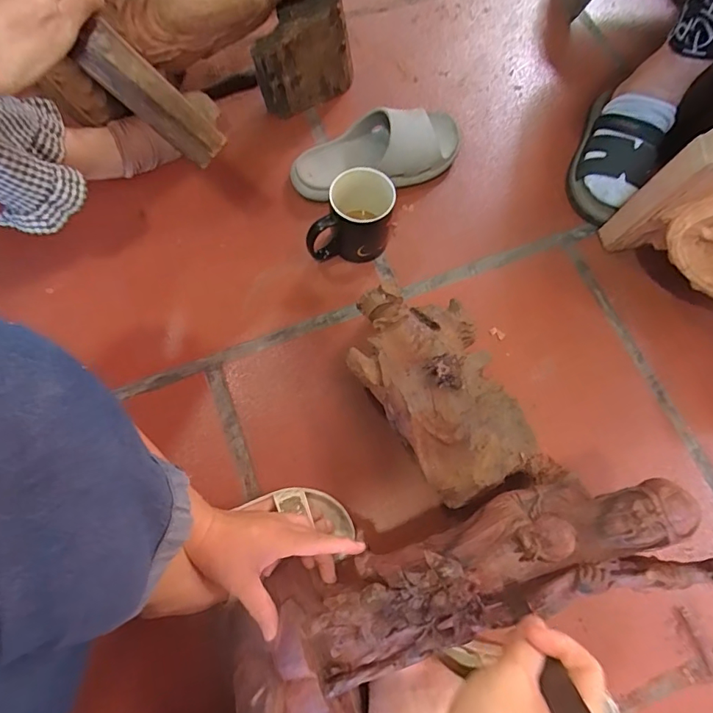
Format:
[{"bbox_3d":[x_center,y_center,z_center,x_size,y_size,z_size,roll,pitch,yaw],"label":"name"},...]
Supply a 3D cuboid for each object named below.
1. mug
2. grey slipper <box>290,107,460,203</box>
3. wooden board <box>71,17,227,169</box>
[{"bbox_3d":[-0.008,-0.180,0.617,0.105,0.099,0.078,2,69,0],"label":"mug"},{"bbox_3d":[0.032,-0.287,0.663,0.249,0.065,0.100,-20,71,-8],"label":"grey slipper"},{"bbox_3d":[-0.264,-0.295,0.381,0.352,0.070,0.041,39,68,-30],"label":"wooden board"}]

